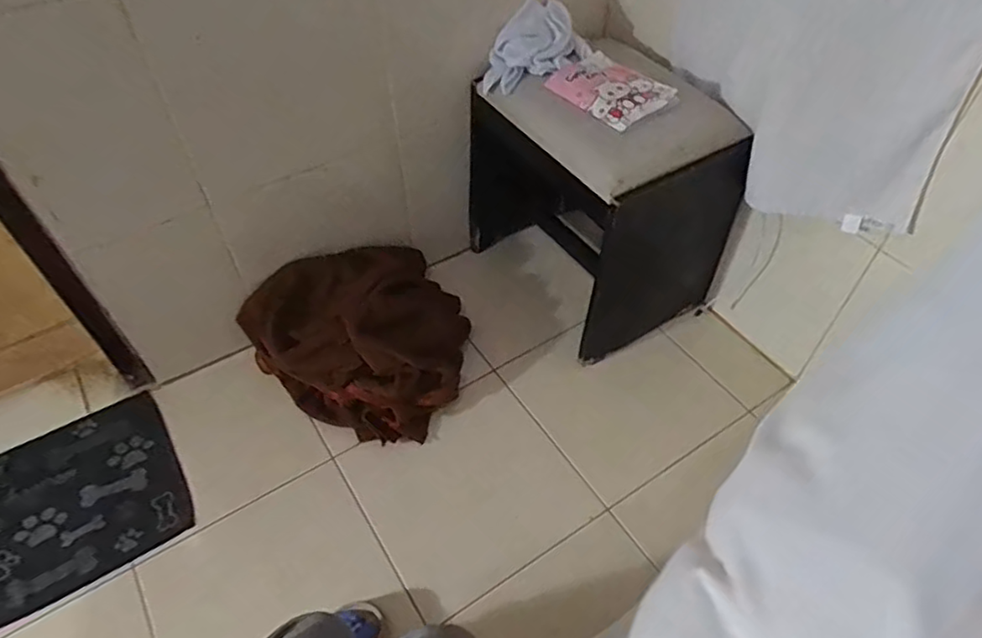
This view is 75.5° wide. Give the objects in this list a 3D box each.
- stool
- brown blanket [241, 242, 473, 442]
[{"bbox_3d":[0.240,-0.275,1.387,0.395,0.504,0.456,-22,53,-17],"label":"stool"},{"bbox_3d":[-0.278,0.017,1.355,0.464,0.207,0.345,28,56,23],"label":"brown blanket"}]

